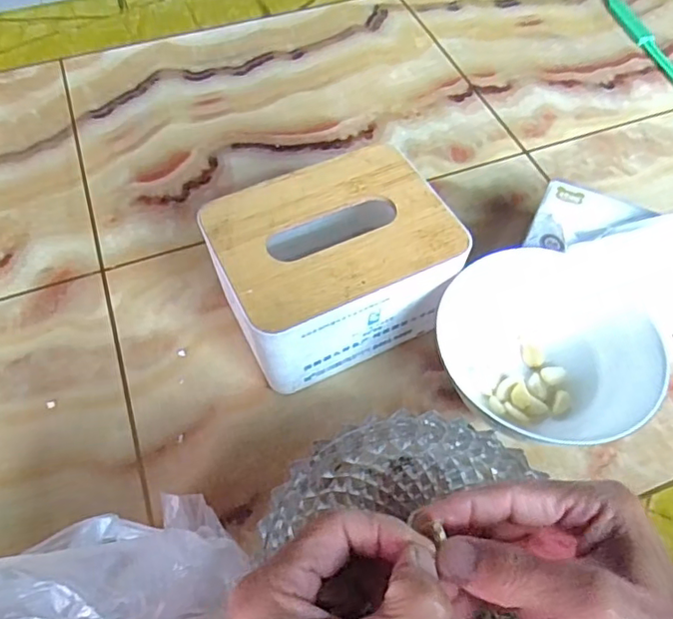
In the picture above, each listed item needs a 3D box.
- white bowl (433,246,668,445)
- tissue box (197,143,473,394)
[{"bbox_3d":[0.142,0.027,0.401,0.137,0.065,0.118,7,57,4],"label":"white bowl"},{"bbox_3d":[-0.003,-0.028,0.418,0.156,0.095,0.119,-22,59,-14],"label":"tissue box"}]

